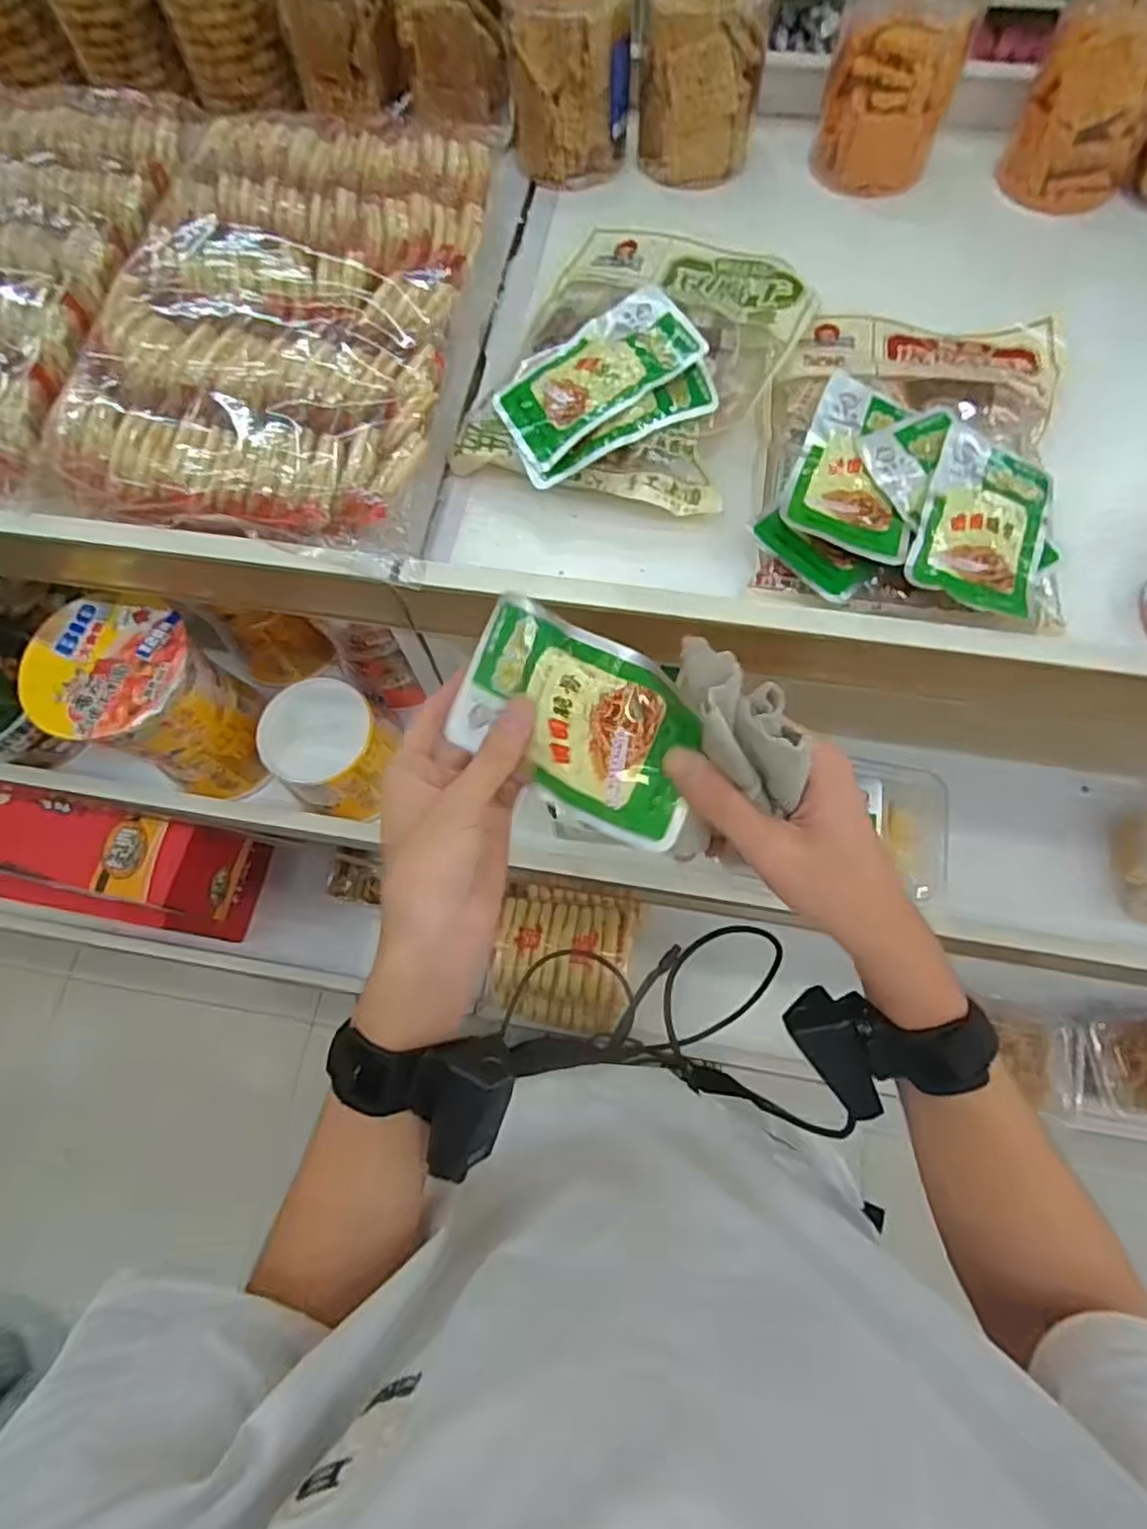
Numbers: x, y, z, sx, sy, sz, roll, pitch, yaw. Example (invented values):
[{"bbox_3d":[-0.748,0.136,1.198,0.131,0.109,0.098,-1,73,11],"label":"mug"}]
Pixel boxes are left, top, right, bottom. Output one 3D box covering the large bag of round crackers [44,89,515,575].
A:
[{"bbox_3d":[-0.223,-0.360,0.561,0.281,0.055,0.444,6,70,4],"label":"large bag of round crackers"}]

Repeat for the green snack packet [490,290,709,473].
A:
[{"bbox_3d":[0.016,-0.286,0.510,0.143,0.012,0.085,-31,65,9],"label":"green snack packet"}]

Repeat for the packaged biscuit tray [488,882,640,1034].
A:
[{"bbox_3d":[-0.010,0.266,0.963,0.178,0.079,0.183,9,70,4],"label":"packaged biscuit tray"}]

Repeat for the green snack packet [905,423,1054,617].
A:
[{"bbox_3d":[0.284,-0.166,0.478,0.084,0.020,0.141,22,72,9],"label":"green snack packet"}]

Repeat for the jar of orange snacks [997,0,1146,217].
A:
[{"bbox_3d":[0.465,-0.597,0.603,0.106,0.163,0.097,32,74,12],"label":"jar of orange snacks"}]

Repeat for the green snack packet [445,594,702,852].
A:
[{"bbox_3d":[0.000,-0.024,0.355,0.137,0.020,0.083,30,110,21],"label":"green snack packet"}]

